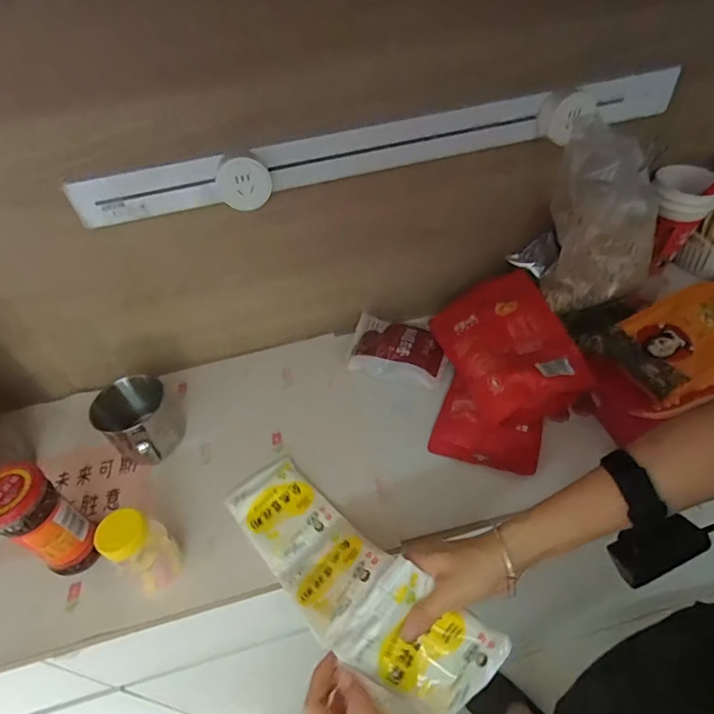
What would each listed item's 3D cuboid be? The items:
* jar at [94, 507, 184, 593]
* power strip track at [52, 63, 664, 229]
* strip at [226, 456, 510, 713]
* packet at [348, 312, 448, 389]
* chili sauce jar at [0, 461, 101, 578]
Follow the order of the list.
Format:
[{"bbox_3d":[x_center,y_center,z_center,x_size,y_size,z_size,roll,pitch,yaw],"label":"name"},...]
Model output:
[{"bbox_3d":[-0.214,0.198,0.468,0.042,0.108,0.051,25,54,27],"label":"jar"},{"bbox_3d":[0.039,-0.239,0.529,0.691,0.051,0.037,-13,47,-5],"label":"power strip track"},{"bbox_3d":[-0.025,0.207,0.461,0.095,0.085,0.311,-38,36,-26],"label":"strip"},{"bbox_3d":[0.059,-0.014,0.672,0.139,0.021,0.101,10,49,17],"label":"packet"},{"bbox_3d":[-0.321,0.176,0.480,0.055,0.145,0.059,-4,46,4],"label":"chili sauce jar"}]

